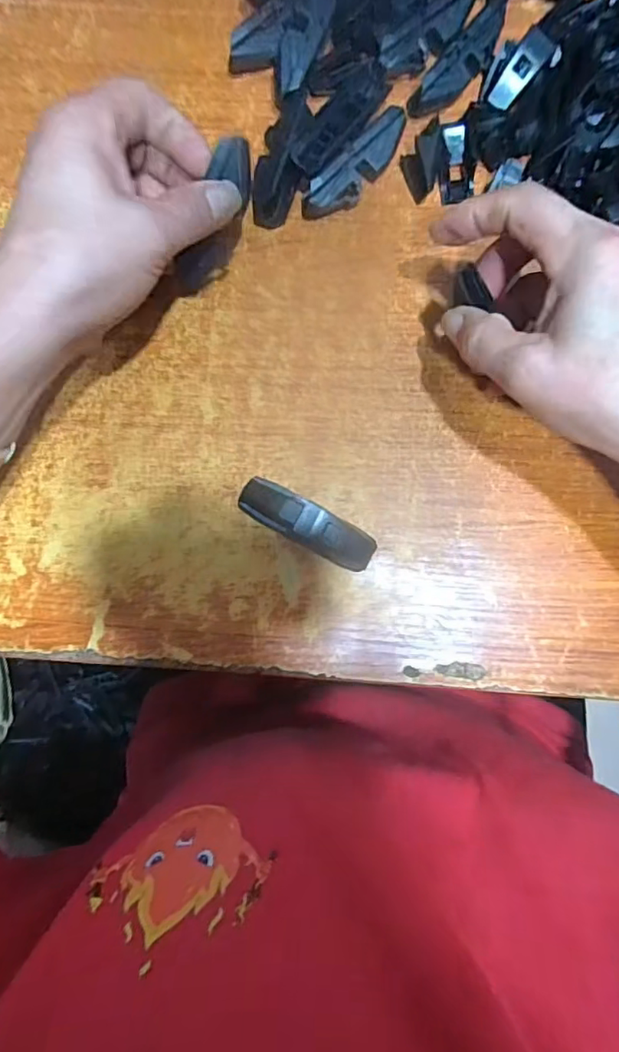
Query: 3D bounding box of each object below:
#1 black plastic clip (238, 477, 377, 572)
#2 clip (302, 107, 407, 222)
[{"bbox_3d":[-0.002,-0.001,0.283,0.074,0.025,0.021,28,85,4],"label":"black plastic clip"},{"bbox_3d":[0.027,-0.201,0.307,0.068,0.024,0.013,-45,42,-4],"label":"clip"}]

